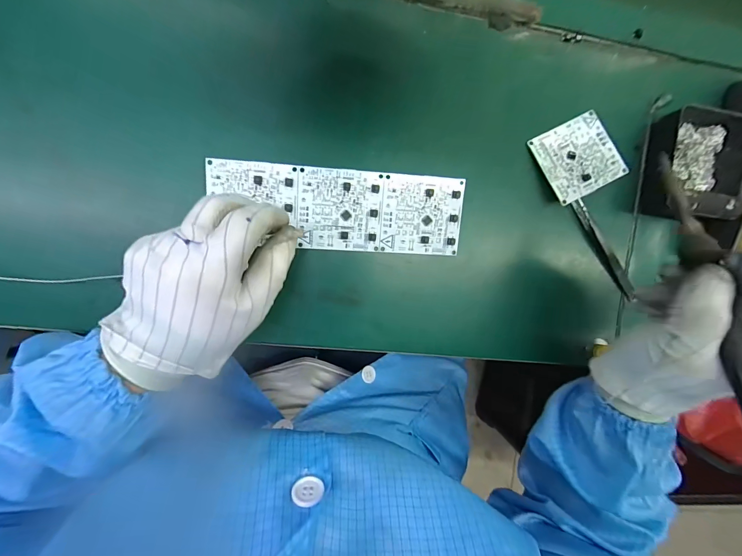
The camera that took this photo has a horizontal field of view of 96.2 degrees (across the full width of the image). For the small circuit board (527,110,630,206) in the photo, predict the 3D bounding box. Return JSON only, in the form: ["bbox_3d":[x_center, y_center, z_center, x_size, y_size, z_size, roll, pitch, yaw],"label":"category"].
[{"bbox_3d":[0.188,-0.110,0.303,0.071,0.004,0.067,-26,86,-4],"label":"small circuit board"}]

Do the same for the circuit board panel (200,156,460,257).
[{"bbox_3d":[-0.024,-0.056,0.280,0.206,0.004,0.066,2,101,-8],"label":"circuit board panel"}]

